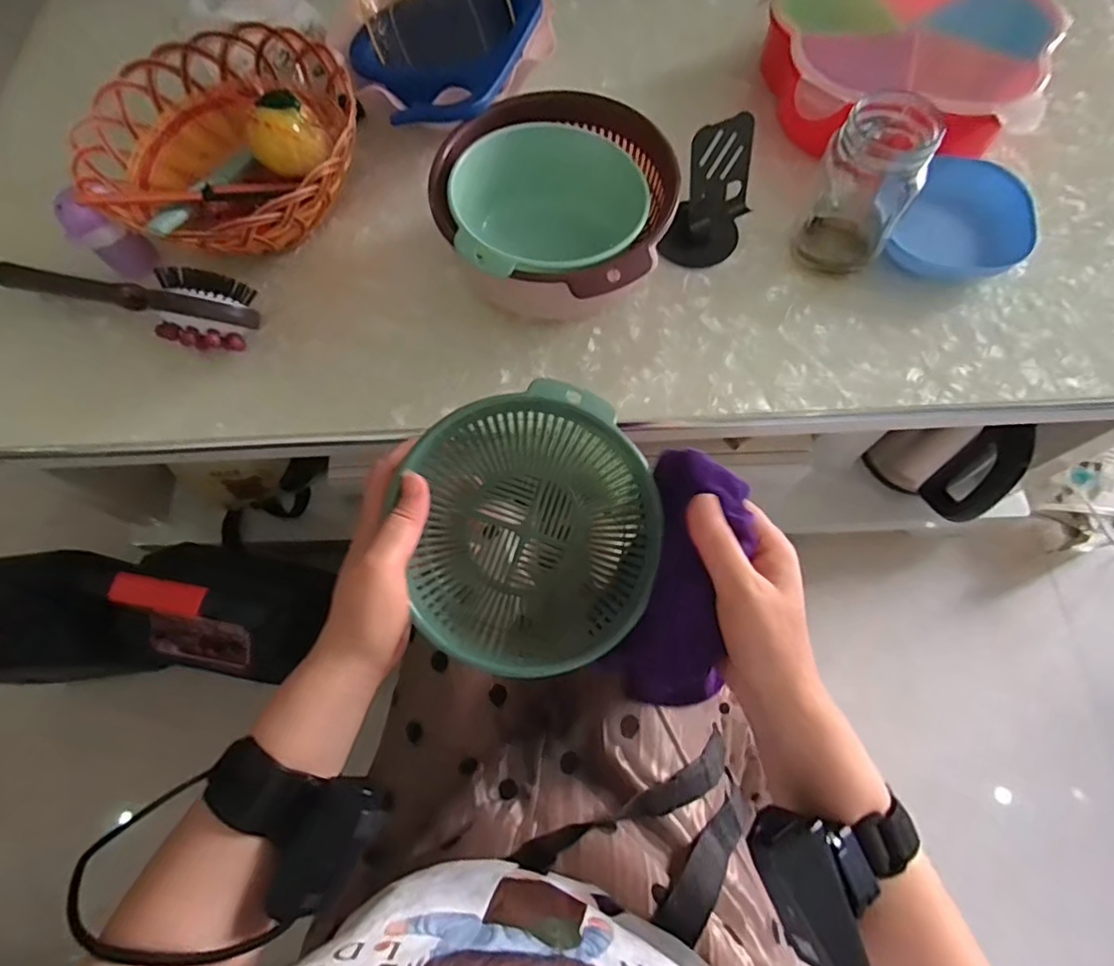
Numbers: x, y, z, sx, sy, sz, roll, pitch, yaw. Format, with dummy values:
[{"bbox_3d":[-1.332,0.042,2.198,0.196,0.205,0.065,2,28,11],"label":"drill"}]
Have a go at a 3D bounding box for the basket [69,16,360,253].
[{"bbox_3d":[-0.301,-0.307,0.537,0.240,0.090,0.240,-1,69,2],"label":"basket"}]

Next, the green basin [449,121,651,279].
[{"bbox_3d":[-0.008,-0.220,0.502,0.151,0.095,0.148,-1,70,2],"label":"green basin"}]

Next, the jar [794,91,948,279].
[{"bbox_3d":[0.259,-0.249,0.488,0.073,0.130,0.073,-1,70,2],"label":"jar"}]

